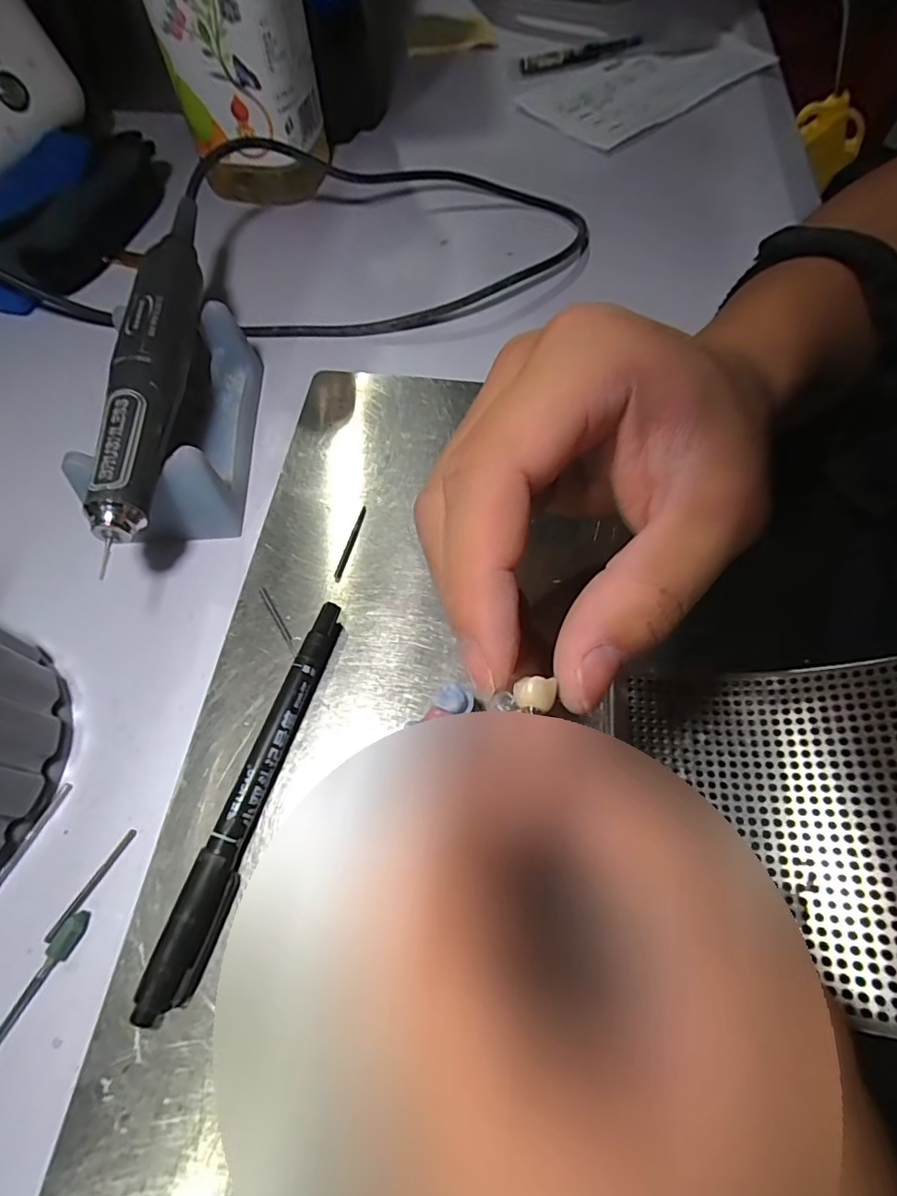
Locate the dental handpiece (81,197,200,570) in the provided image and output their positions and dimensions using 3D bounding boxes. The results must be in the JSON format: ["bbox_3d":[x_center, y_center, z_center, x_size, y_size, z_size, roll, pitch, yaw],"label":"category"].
[{"bbox_3d":[-0.122,-0.108,0.233,0.022,0.021,0.199,-5,62,-1],"label":"dental handpiece"}]

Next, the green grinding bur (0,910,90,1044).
[{"bbox_3d":[-0.126,0.118,0.167,0.006,0.006,0.046,27,66,15],"label":"green grinding bur"}]

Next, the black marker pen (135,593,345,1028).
[{"bbox_3d":[-0.065,0.063,0.190,0.013,0.012,0.135,14,63,9],"label":"black marker pen"}]

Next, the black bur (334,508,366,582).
[{"bbox_3d":[-0.042,-0.025,0.239,0.004,0.004,0.038,13,63,8],"label":"black bur"}]

